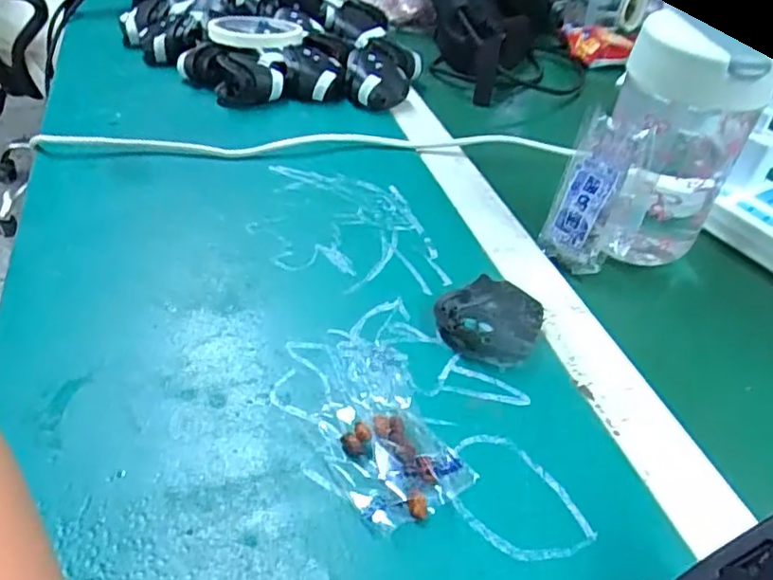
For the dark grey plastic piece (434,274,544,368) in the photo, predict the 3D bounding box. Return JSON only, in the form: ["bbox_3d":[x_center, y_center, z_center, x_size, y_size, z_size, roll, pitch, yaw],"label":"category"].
[{"bbox_3d":[0.059,0.017,0.359,0.059,0.015,0.055,2,41,-2],"label":"dark grey plastic piece"}]

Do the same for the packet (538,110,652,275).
[{"bbox_3d":[0.134,-0.062,0.405,0.044,0.096,0.018,22,19,20],"label":"packet"}]

